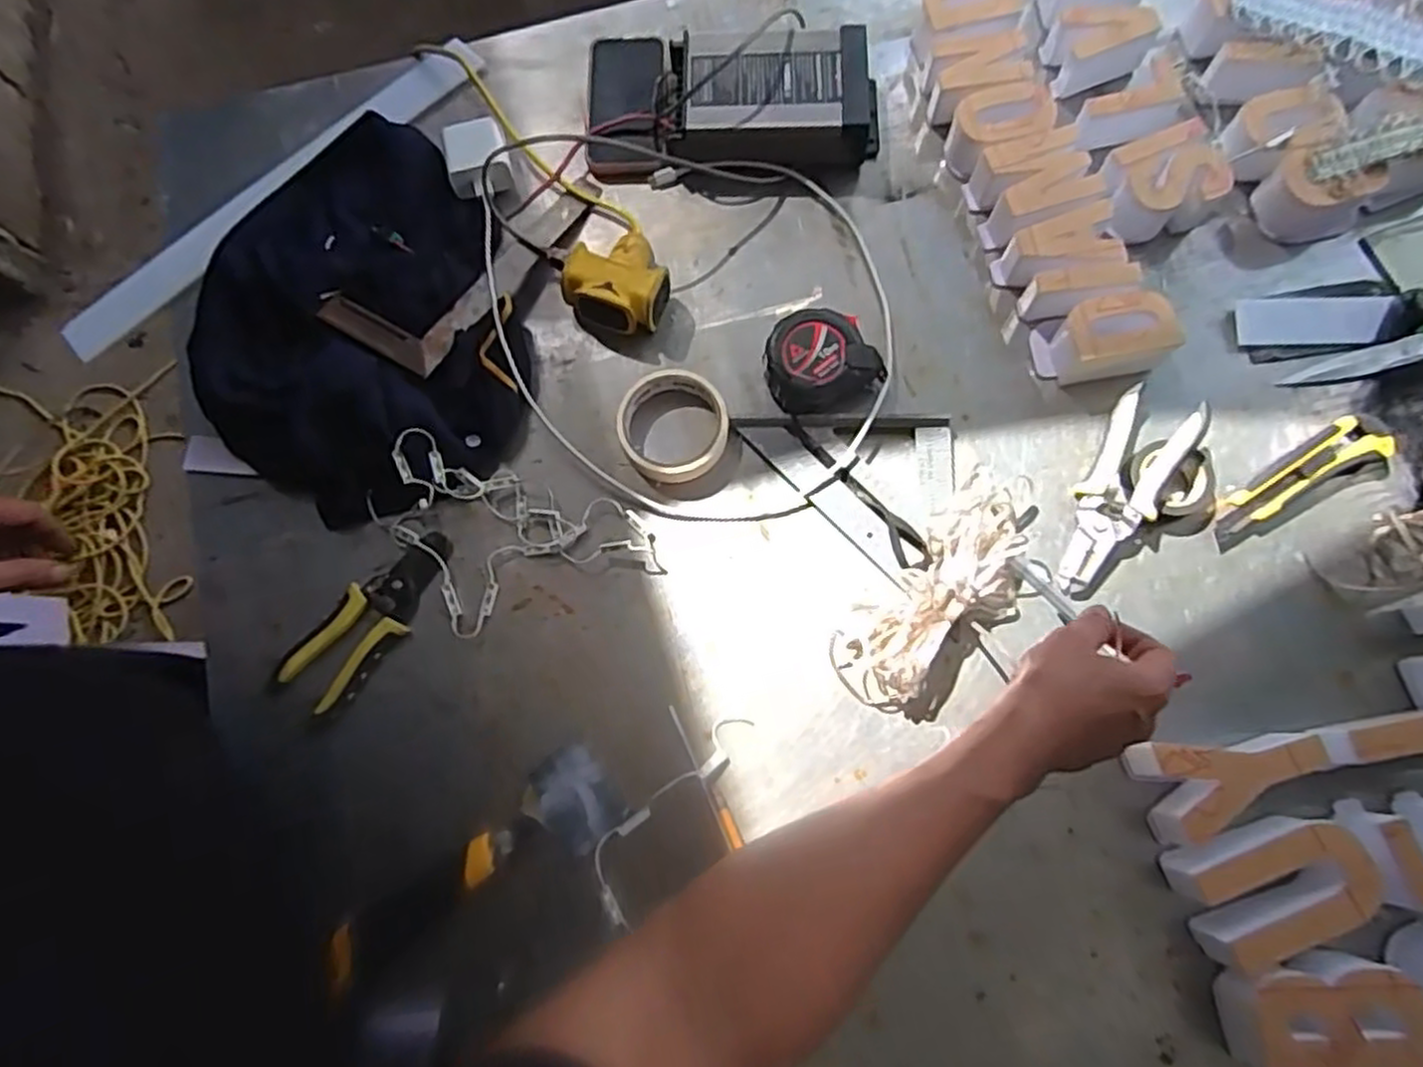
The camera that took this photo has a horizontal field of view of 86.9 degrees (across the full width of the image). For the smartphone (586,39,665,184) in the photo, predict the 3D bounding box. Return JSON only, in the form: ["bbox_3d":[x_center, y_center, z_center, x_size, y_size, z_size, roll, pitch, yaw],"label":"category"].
[{"bbox_3d":[-0.081,-0.400,0.697,0.070,0.016,0.154,-1,75,1],"label":"smartphone"}]

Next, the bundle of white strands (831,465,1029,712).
[{"bbox_3d":[0.168,0.047,0.564,0.068,0.032,0.182,41,80,11],"label":"bundle of white strands"}]

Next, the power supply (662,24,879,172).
[{"bbox_3d":[0.055,-0.391,0.674,0.192,0.057,0.116,-1,75,1],"label":"power supply"}]

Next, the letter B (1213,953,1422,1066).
[{"bbox_3d":[0.393,0.308,0.487,0.116,0.047,0.066,-2,75,1],"label":"letter B"}]

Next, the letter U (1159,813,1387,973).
[{"bbox_3d":[0.374,0.235,0.503,0.115,0.051,0.077,-15,76,-3],"label":"letter U"}]

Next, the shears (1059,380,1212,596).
[{"bbox_3d":[0.319,-0.031,0.580,0.065,0.030,0.173,29,78,8],"label":"shears"}]

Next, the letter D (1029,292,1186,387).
[{"bbox_3d":[0.320,-0.159,0.608,0.096,0.046,0.058,-4,75,0],"label":"letter D"}]

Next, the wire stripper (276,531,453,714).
[{"bbox_3d":[-0.264,0.063,0.589,0.056,0.012,0.155,37,79,10],"label":"wire stripper"}]

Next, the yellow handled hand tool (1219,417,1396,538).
[{"bbox_3d":[0.457,-0.047,0.586,0.148,0.022,0.039,-26,76,-5],"label":"yellow handled hand tool"}]

